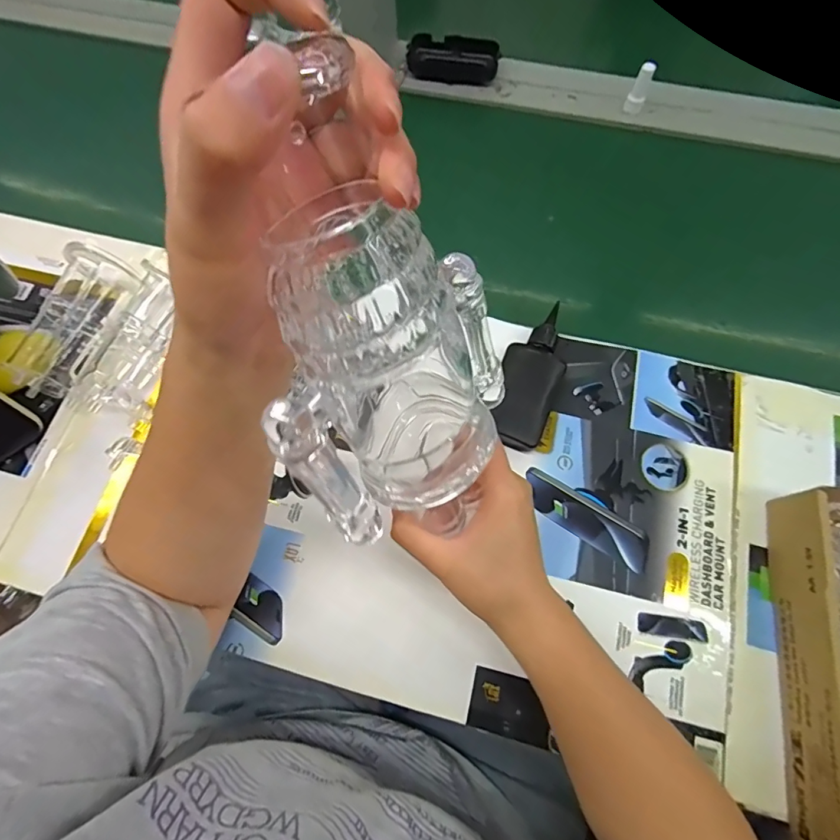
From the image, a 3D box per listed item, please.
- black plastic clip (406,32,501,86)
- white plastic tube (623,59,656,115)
[{"bbox_3d":[0.041,-0.441,0.568,0.113,0.030,0.051,20,72,7],"label":"black plastic clip"},{"bbox_3d":[0.254,-0.381,0.532,0.020,0.050,0.020,21,72,7],"label":"white plastic tube"}]

